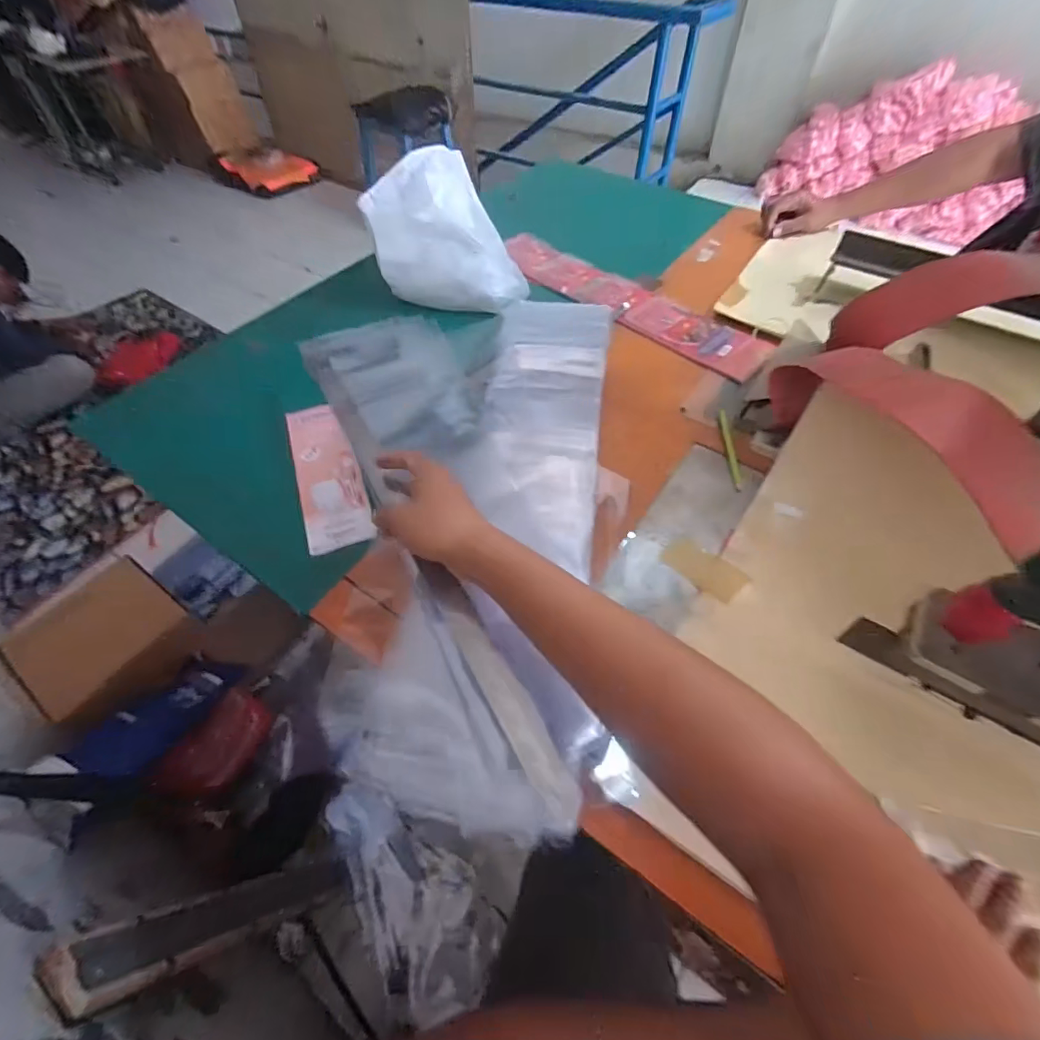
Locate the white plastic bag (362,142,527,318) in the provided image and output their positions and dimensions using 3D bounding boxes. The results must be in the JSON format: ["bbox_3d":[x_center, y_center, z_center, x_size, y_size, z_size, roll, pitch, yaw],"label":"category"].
[{"bbox_3d":[-0.115,-0.449,0.778,0.235,0.161,0.187,-12,54,-9],"label":"white plastic bag"}]

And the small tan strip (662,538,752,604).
[{"bbox_3d":[0.193,0.050,0.516,0.044,0.006,0.082,-39,62,-25],"label":"small tan strip"}]

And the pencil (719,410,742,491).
[{"bbox_3d":[0.264,-0.090,0.614,0.010,0.010,0.125,3,54,3],"label":"pencil"}]

